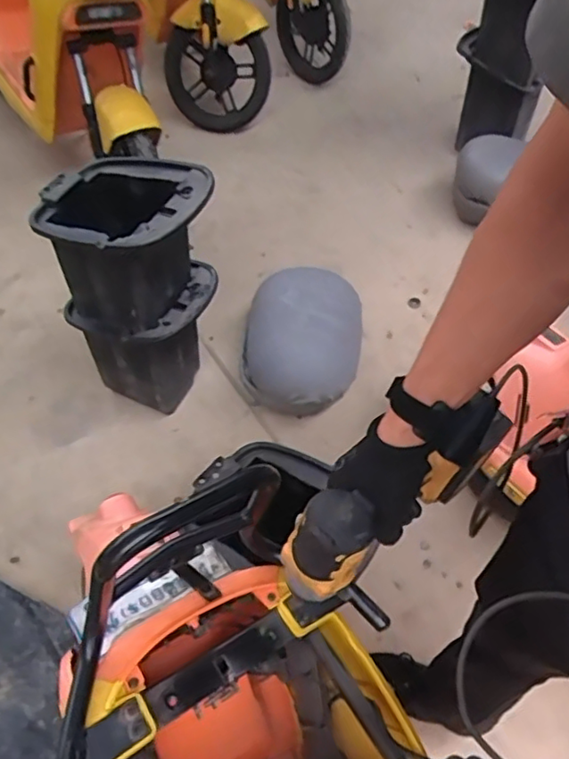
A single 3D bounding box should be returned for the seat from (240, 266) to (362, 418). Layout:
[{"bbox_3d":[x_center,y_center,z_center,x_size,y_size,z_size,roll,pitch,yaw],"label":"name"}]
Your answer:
[{"bbox_3d":[0.044,-0.097,1.449,0.283,0.195,0.371,2,54,0],"label":"seat"}]

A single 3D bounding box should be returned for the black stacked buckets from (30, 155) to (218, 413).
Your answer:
[{"bbox_3d":[-0.293,-0.162,1.263,0.306,0.586,0.256,29,58,19],"label":"black stacked buckets"}]

